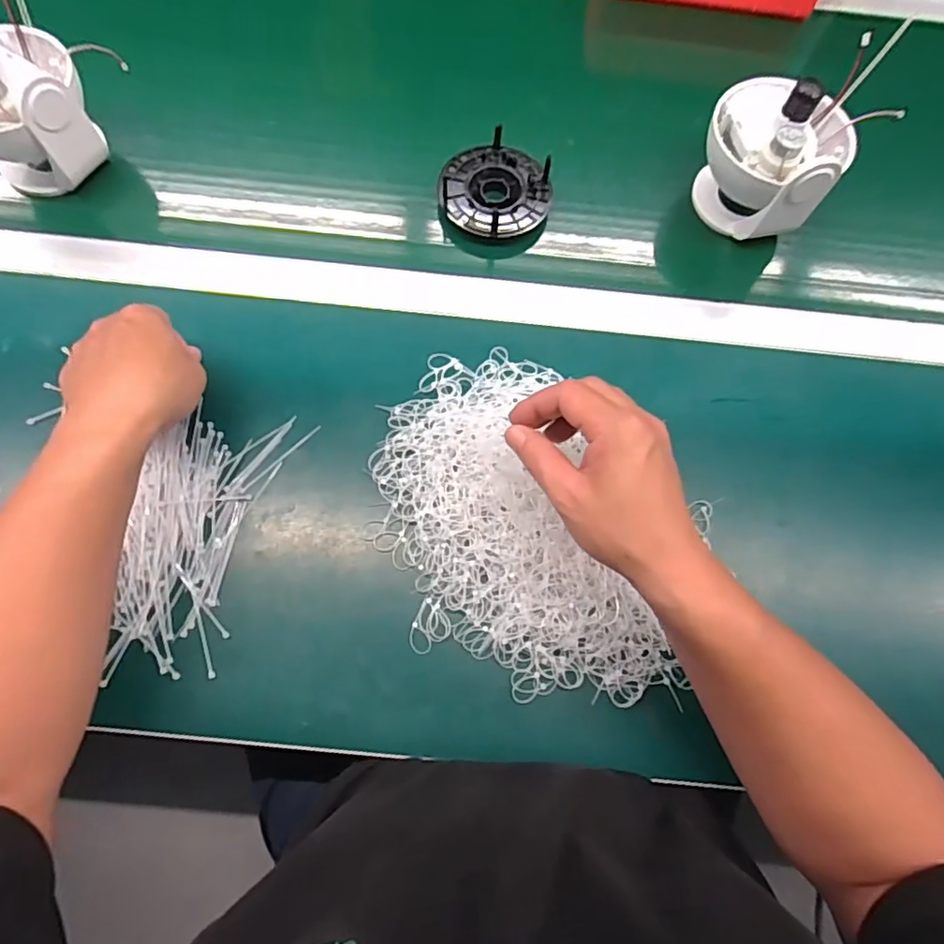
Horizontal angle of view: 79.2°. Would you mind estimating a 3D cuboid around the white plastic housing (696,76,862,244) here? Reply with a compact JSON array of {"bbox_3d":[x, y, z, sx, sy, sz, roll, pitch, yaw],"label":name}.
[{"bbox_3d":[0.253,-0.270,0.488,0.111,0.110,0.110,0,73,-1],"label":"white plastic housing"}]

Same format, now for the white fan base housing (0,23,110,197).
[{"bbox_3d":[-0.383,-0.308,0.480,0.112,0.110,0.116,-40,78,-12],"label":"white fan base housing"}]

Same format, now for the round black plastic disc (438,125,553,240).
[{"bbox_3d":[0.022,-0.256,0.520,0.095,0.029,0.097,0,73,-1],"label":"round black plastic disc"}]

